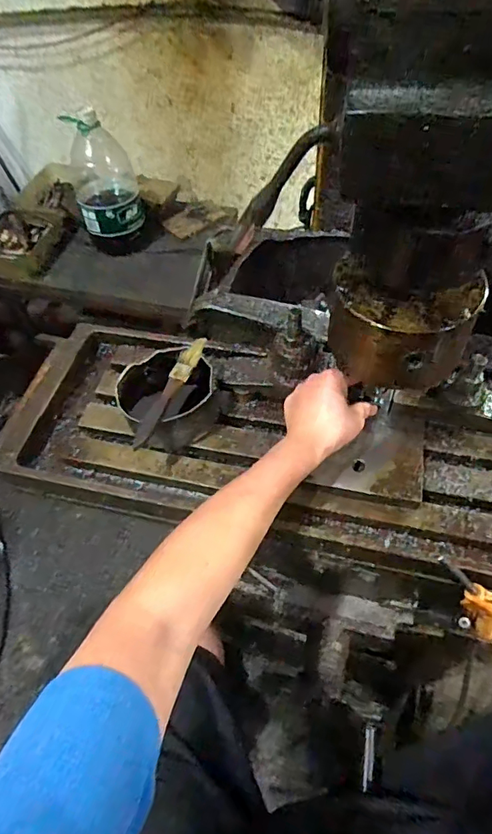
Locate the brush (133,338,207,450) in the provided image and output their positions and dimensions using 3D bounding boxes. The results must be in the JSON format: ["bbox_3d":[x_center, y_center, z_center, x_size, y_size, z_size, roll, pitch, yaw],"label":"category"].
[{"bbox_3d":[-0.081,-0.029,0.519,0.020,0.014,0.145,17,58,14],"label":"brush"}]

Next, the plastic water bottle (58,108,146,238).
[{"bbox_3d":[-0.391,-0.664,1.313,0.170,0.295,0.156,-17,56,-8],"label":"plastic water bottle"}]

